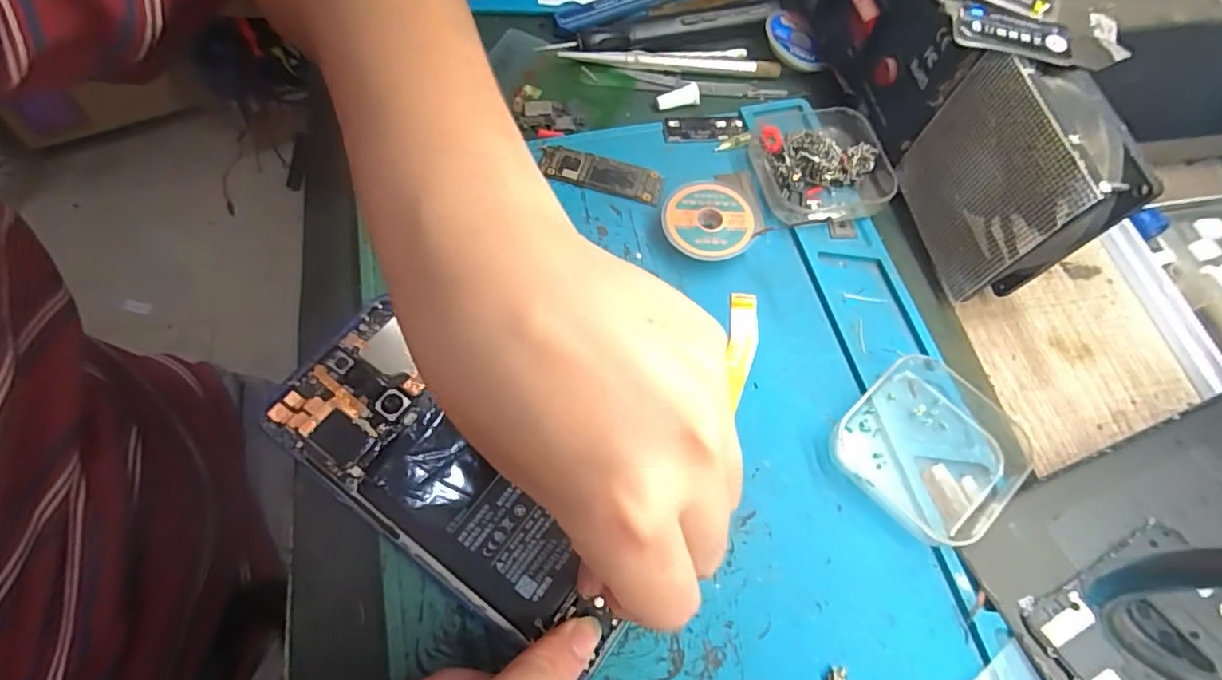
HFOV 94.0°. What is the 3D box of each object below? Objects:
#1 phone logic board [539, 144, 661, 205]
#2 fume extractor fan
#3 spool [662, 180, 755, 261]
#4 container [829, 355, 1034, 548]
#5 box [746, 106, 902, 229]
[{"bbox_3d":[-0.005,-0.086,0.294,0.064,0.004,0.021,15,65,4],"label":"phone logic board"},{"bbox_3d":[0.168,-0.067,0.247,0.028,0.084,0.079,-10,66,-8],"label":"fume extractor fan"},{"bbox_3d":[0.046,-0.056,0.277,0.042,0.013,0.042,1,65,-3],"label":"spool"},{"bbox_3d":[0.133,0.044,0.237,0.070,0.013,0.064,-38,73,-18],"label":"container"},{"bbox_3d":[0.108,-0.093,0.291,0.069,0.022,0.066,-8,66,-7],"label":"box"}]

